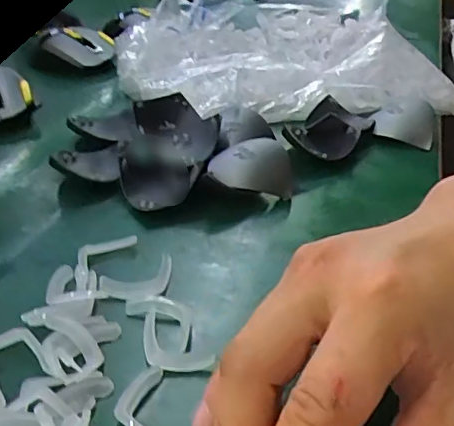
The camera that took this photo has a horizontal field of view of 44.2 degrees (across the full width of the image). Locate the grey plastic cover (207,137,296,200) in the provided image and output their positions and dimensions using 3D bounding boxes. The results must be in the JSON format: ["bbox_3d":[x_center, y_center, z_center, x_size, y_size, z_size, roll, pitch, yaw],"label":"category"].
[{"bbox_3d":[0.018,-0.032,0.397,0.059,0.036,0.022,-3,33,-4],"label":"grey plastic cover"}]

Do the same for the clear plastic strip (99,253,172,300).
[{"bbox_3d":[-0.046,0.037,0.314,0.047,0.010,0.024,-27,41,-35],"label":"clear plastic strip"}]

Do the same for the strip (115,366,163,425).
[{"bbox_3d":[-0.037,0.087,0.244,0.023,0.006,0.046,-8,34,-12],"label":"strip"}]

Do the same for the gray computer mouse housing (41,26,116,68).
[{"bbox_3d":[-0.168,-0.189,0.632,0.076,0.033,0.036,-8,34,-12],"label":"gray computer mouse housing"}]

